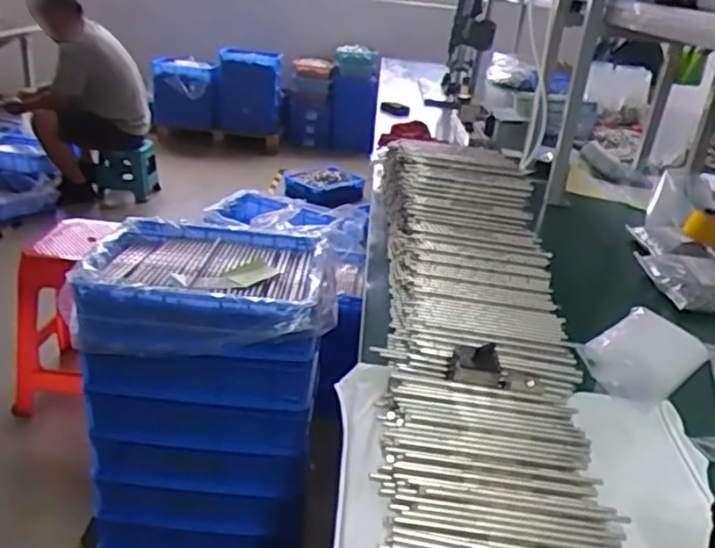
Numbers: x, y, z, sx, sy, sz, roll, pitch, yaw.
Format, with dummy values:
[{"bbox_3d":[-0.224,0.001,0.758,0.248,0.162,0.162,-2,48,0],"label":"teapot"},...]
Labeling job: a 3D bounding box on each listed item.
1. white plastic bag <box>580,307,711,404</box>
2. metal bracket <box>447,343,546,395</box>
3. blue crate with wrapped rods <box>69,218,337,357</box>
[{"bbox_3d":[0.430,0.118,0.955,0.214,0.033,0.128,-18,34,-40],"label":"white plastic bag"},{"bbox_3d":[0.170,0.118,0.787,0.119,0.046,0.052,8,25,6],"label":"metal bracket"},{"bbox_3d":[-0.257,0.023,1.189,0.433,0.112,0.320,6,25,2],"label":"blue crate with wrapped rods"}]

